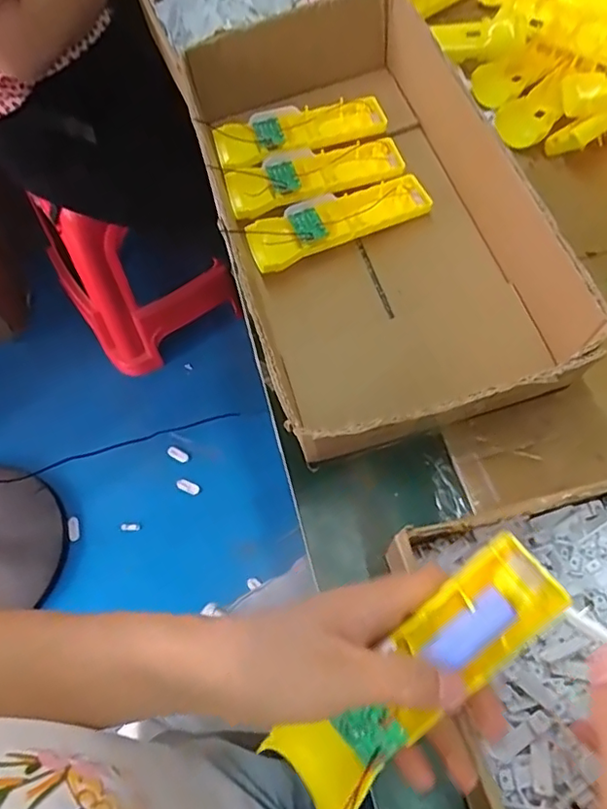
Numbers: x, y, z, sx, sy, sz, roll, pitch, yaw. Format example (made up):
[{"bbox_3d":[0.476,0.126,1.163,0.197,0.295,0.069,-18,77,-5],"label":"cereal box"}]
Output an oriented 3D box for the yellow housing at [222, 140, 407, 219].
[{"bbox_3d":[0.010,-0.222,0.537,0.163,0.018,0.056,-17,64,-5],"label":"yellow housing"}]

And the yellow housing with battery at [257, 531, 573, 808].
[{"bbox_3d":[0.056,0.132,0.273,0.159,0.017,0.045,-45,68,2],"label":"yellow housing with battery"}]

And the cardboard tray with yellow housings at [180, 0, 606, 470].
[{"bbox_3d":[0.042,-0.172,0.487,0.228,0.082,0.419,-15,64,-4],"label":"cardboard tray with yellow housings"}]

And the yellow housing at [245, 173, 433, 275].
[{"bbox_3d":[0.031,-0.164,0.511,0.164,0.033,0.049,-23,64,-8],"label":"yellow housing"}]

